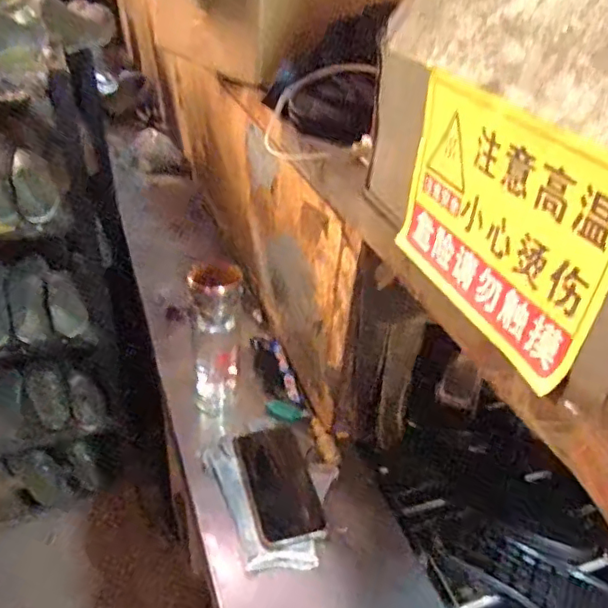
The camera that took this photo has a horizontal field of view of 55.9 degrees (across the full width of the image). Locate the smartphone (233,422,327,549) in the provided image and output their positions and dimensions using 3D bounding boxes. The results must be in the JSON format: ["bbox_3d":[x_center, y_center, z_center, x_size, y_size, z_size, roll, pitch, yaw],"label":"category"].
[{"bbox_3d":[-0.032,0.216,0.699,0.078,0.008,0.167,-8,37,-15],"label":"smartphone"}]

